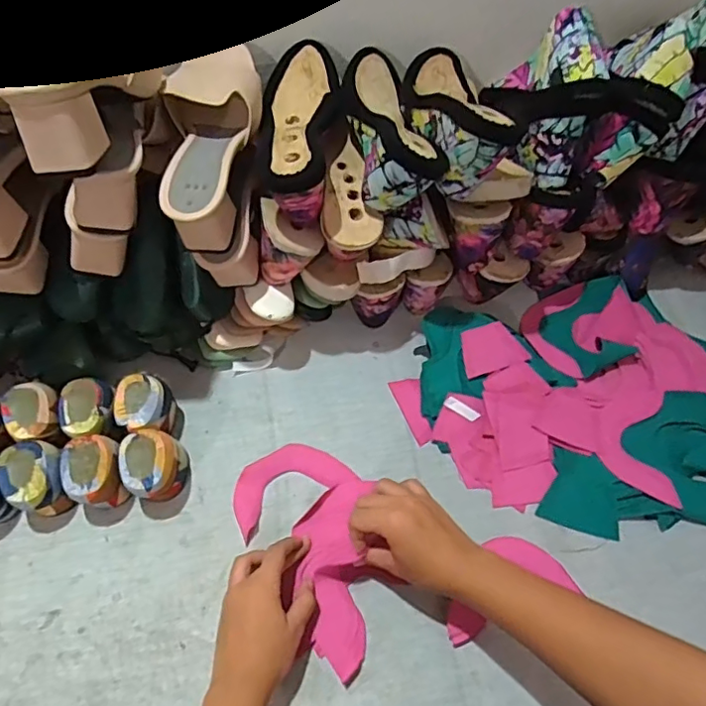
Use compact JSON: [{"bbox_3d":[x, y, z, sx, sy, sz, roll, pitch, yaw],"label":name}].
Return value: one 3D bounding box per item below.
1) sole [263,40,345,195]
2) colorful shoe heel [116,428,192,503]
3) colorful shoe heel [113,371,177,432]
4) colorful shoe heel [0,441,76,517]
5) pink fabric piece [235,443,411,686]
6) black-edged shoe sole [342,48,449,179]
[{"bbox_3d":[-0.050,-0.234,0.560,0.077,0.047,0.224,-1,57,-3],"label":"sole"},{"bbox_3d":[-0.191,0.113,0.553,0.059,0.077,0.056,1,59,-2],"label":"colorful shoe heel"},{"bbox_3d":[-0.213,0.063,0.585,0.050,0.076,0.053,1,59,-2],"label":"colorful shoe heel"},{"bbox_3d":[-0.299,0.121,0.540,0.053,0.066,0.055,1,59,-2],"label":"colorful shoe heel"},{"bbox_3d":[-0.028,0.178,0.539,0.120,0.024,0.207,-26,62,-20],"label":"pink fabric piece"},{"bbox_3d":[0.036,-0.236,0.561,0.064,0.051,0.216,-10,47,-8],"label":"black-edged shoe sole"}]

